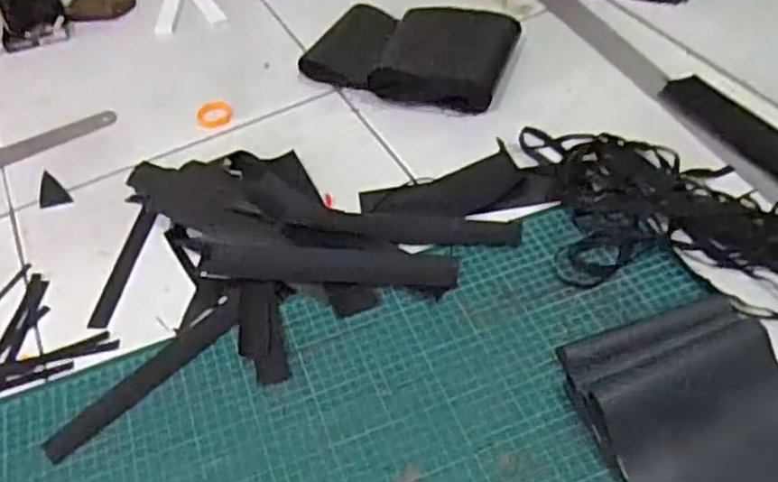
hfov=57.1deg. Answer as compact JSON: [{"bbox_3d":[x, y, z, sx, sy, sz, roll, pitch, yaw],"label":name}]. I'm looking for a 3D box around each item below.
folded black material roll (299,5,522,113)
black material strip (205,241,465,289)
[{"bbox_3d":[0.026,-0.239,0.884,0.248,0.051,0.195,17,52,20],"label":"folded black material roll"},{"bbox_3d":[-0.060,0.022,0.691,0.248,0.005,0.046,2,48,8],"label":"black material strip"}]

